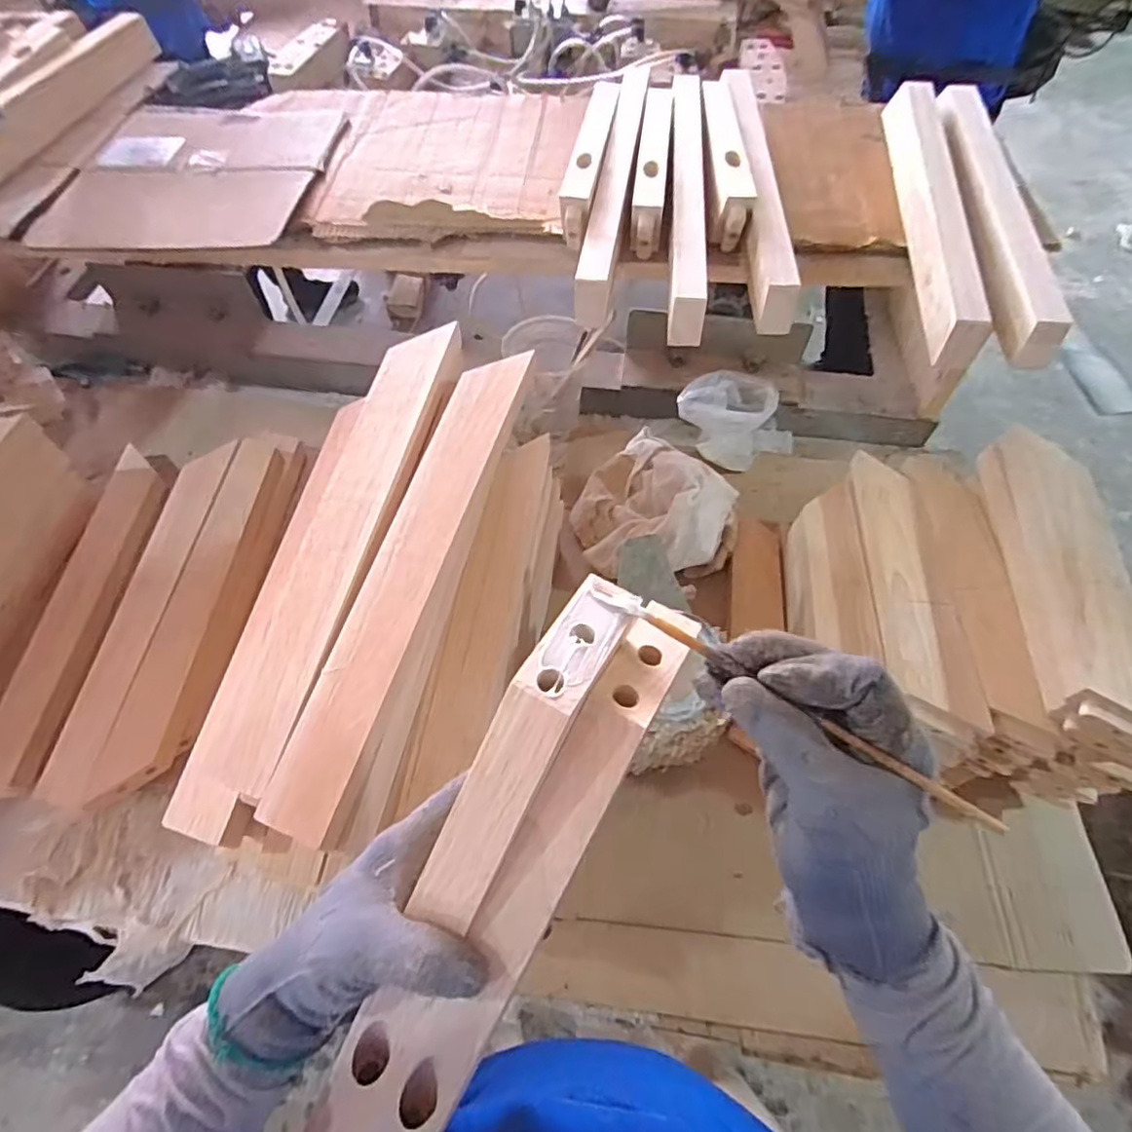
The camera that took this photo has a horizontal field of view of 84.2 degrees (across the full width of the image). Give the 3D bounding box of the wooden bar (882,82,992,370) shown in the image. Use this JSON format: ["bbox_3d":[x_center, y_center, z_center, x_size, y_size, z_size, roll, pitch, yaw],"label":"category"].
[{"bbox_3d":[0.369,-0.362,0.635,0.034,0.060,0.399,7,60,5],"label":"wooden bar"}]

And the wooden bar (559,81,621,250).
[{"bbox_3d":[0.029,-0.440,0.674,0.033,0.046,0.251,8,60,5],"label":"wooden bar"}]

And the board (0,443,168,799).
[{"bbox_3d":[-0.556,0.047,0.727,0.066,0.047,0.417,2,59,1],"label":"board"}]

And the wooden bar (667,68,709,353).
[{"bbox_3d":[0.127,-0.392,0.659,0.034,0.057,0.403,4,59,3],"label":"wooden bar"}]

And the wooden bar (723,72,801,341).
[{"bbox_3d":[0.196,-0.406,0.664,0.033,0.061,0.403,1,59,1],"label":"wooden bar"}]

